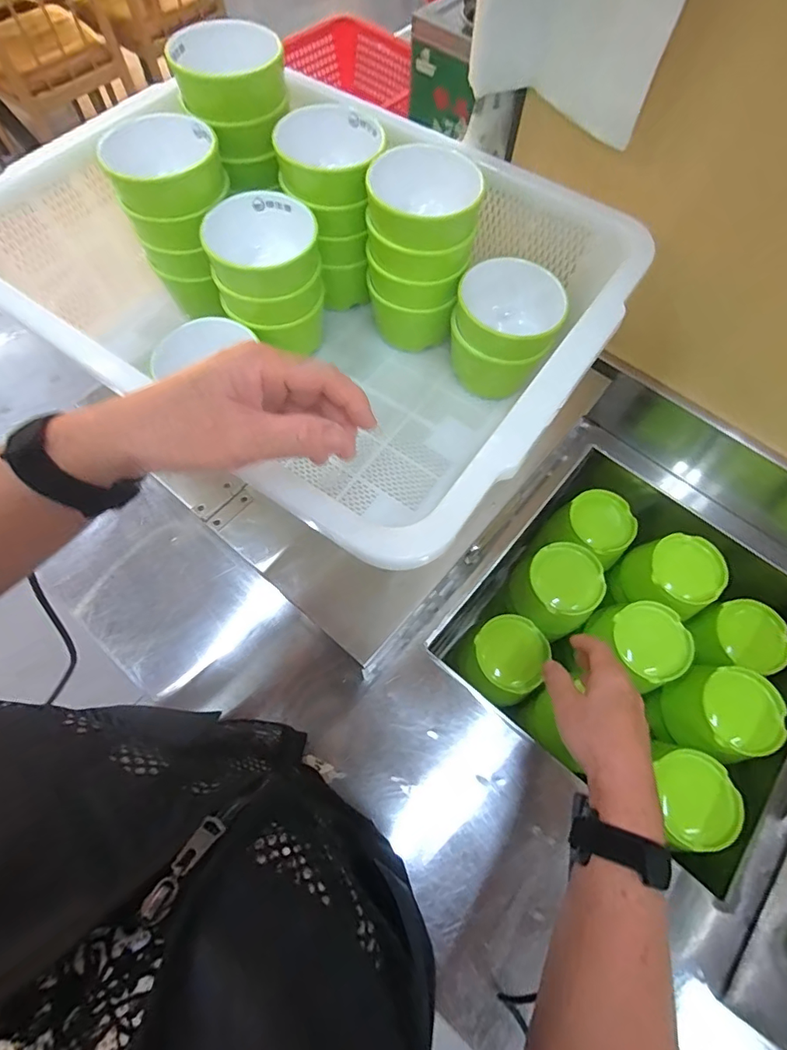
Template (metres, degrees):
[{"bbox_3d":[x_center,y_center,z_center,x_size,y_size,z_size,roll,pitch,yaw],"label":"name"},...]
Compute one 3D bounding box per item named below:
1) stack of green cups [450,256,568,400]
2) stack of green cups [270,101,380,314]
[{"bbox_3d":[0.111,-0.204,0.528,0.093,0.103,0.099,16,67,6],"label":"stack of green cups"},{"bbox_3d":[-0.062,-0.335,0.544,0.099,0.166,0.096,-13,67,-6],"label":"stack of green cups"}]

